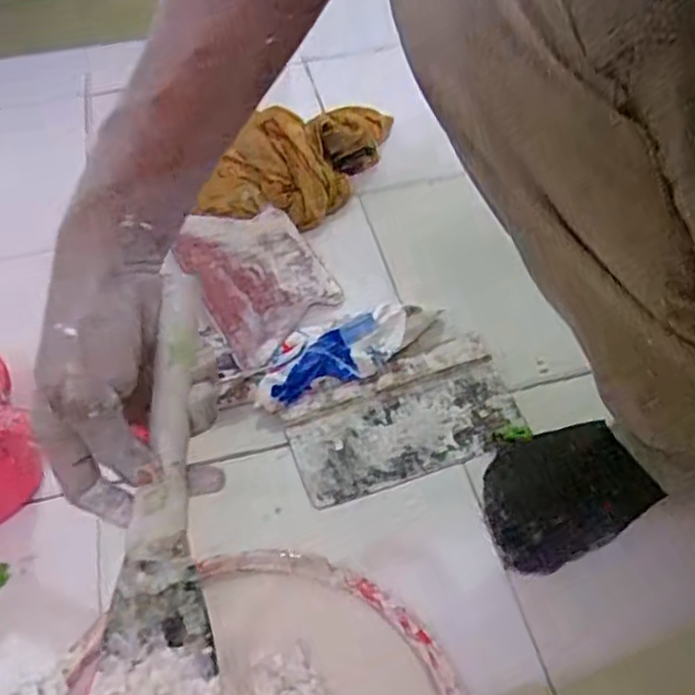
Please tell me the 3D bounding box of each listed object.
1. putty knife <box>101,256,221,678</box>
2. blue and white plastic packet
[{"bbox_3d":[-0.098,0.070,0.387,0.050,0.025,0.227,4,96,6],"label":"putty knife"},{"bbox_3d":[-0.001,0.001,0.626,0.176,0.033,0.060,-24,57,-18],"label":"blue and white plastic packet"}]

